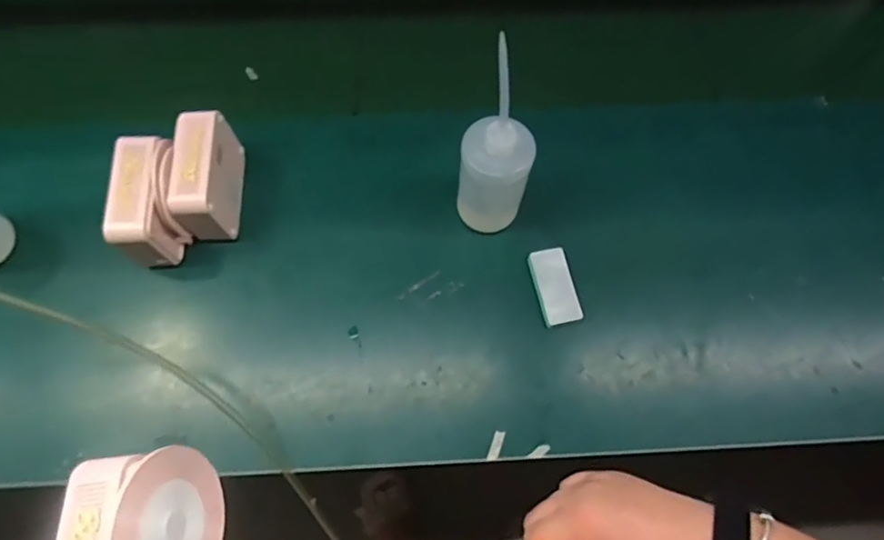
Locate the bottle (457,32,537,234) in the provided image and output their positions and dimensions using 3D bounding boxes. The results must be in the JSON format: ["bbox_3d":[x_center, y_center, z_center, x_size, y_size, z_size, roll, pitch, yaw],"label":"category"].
[{"bbox_3d":[0.057,-0.119,0.586,0.085,0.213,0.080,44,76,12],"label":"bottle"}]

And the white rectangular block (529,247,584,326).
[{"bbox_3d":[0.134,0.019,0.656,0.045,0.021,0.091,-11,75,-5],"label":"white rectangular block"}]

